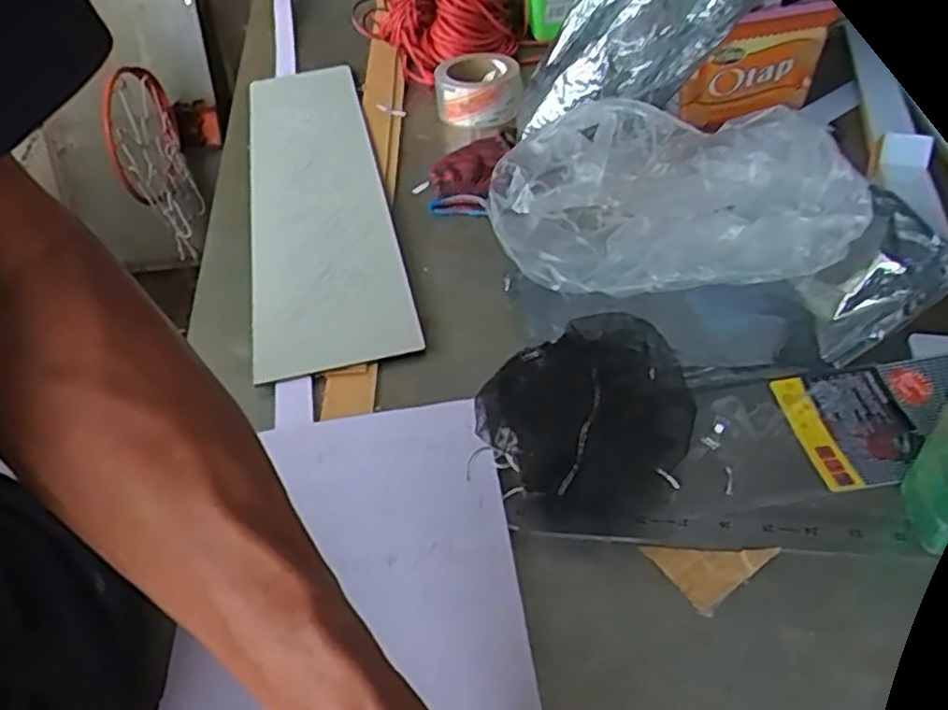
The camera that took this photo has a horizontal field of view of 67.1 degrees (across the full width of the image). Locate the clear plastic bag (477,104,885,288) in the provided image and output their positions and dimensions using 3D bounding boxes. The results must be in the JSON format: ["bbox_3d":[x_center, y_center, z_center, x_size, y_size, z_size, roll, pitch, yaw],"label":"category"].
[{"bbox_3d":[0.153,-0.116,0.557,0.260,0.088,0.170,21,49,24],"label":"clear plastic bag"}]

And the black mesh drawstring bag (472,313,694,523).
[{"bbox_3d":[0.083,0.042,0.471,0.148,0.064,0.125,-18,45,-14],"label":"black mesh drawstring bag"}]

